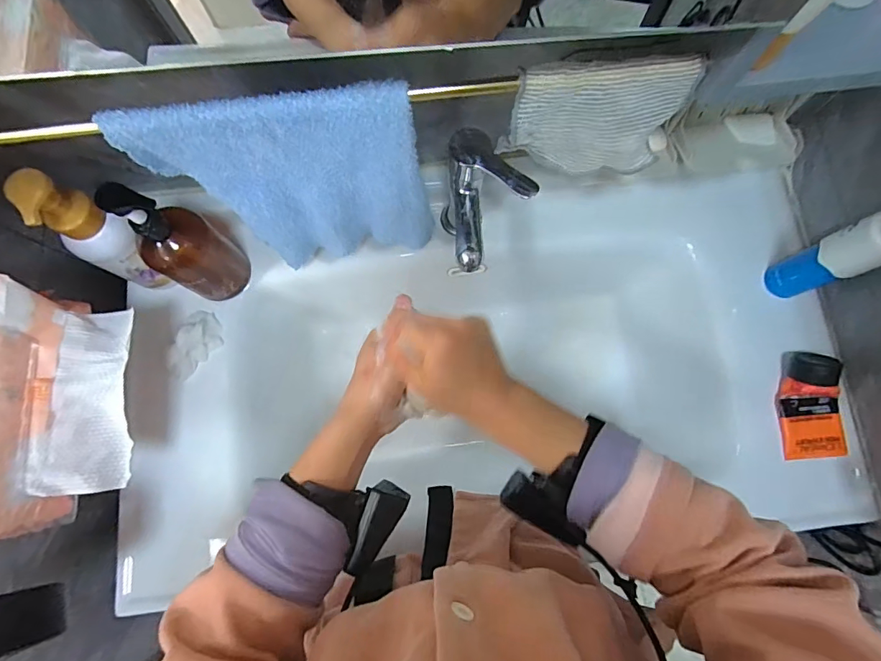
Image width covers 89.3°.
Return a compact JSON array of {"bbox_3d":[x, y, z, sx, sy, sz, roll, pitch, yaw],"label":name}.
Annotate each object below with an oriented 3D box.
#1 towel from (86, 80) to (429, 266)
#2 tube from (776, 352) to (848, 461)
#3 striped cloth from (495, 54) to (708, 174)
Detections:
[{"bbox_3d":[-0.122,-0.127,0.416,0.207,0.228,0.029,-7,78,-1],"label":"towel"},{"bbox_3d":[0.457,0.088,0.535,0.072,0.054,0.130,-3,77,0],"label":"tube"},{"bbox_3d":[0.121,-0.166,0.354,0.138,0.094,0.016,-6,62,-2],"label":"striped cloth"}]

